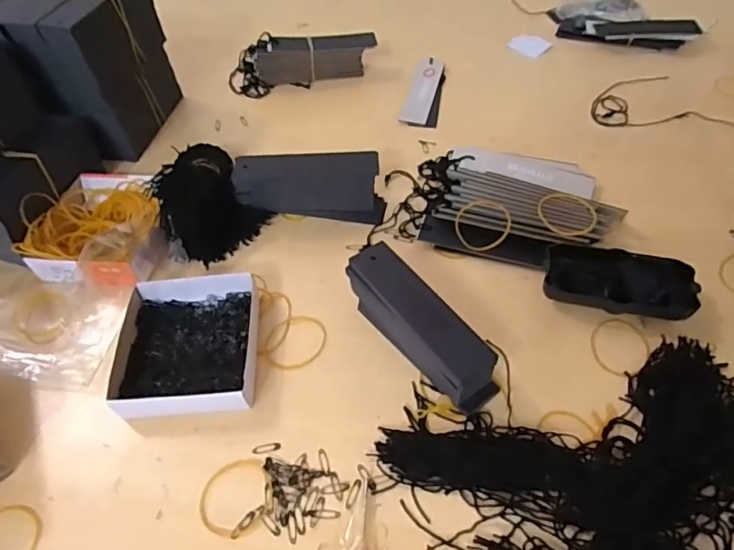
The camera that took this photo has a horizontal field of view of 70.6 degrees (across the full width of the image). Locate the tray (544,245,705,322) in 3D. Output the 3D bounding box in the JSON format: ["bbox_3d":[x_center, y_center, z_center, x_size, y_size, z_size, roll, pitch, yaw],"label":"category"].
[{"bbox_3d":[0.197,0.007,0.411,0.109,0.028,0.044,11,53,12],"label":"tray"}]

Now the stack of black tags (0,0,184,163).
[{"bbox_3d":[-0.295,-0.214,0.536,0.129,0.149,0.138,9,52,10],"label":"stack of black tags"}]

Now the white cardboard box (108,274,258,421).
[{"bbox_3d":[-0.134,0.052,0.395,0.099,0.027,0.110,-5,51,-1],"label":"white cardboard box"}]

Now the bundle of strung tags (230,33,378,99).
[{"bbox_3d":[-0.078,-0.255,0.620,0.178,0.047,0.054,-5,51,0],"label":"bundle of strung tags"}]

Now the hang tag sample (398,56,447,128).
[{"bbox_3d":[0.067,-0.216,0.605,0.041,0.008,0.124,7,52,9],"label":"hang tag sample"}]

